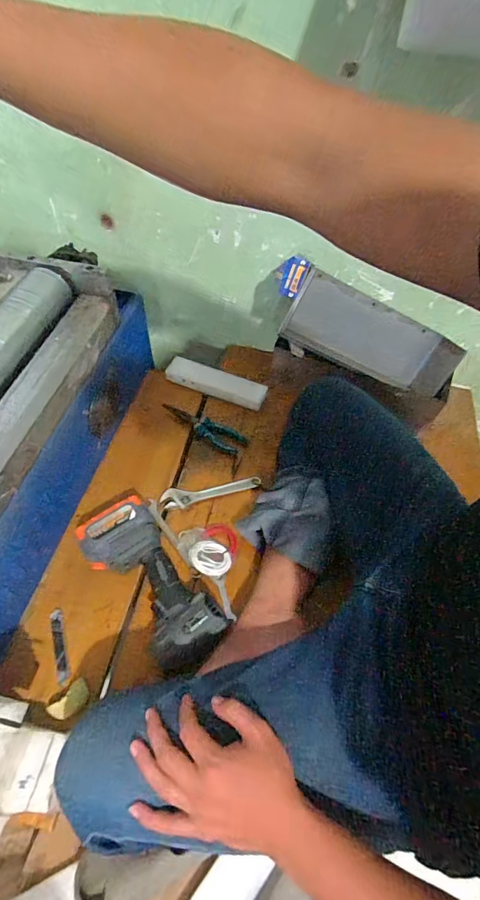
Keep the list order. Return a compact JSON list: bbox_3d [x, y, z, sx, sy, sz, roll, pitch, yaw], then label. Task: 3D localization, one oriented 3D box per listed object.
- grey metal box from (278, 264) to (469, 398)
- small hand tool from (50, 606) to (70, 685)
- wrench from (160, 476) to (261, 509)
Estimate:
[{"bbox_3d":[0.273,-0.213,0.852,0.404,0.150,0.074,23,42,-17],"label":"grey metal box"},{"bbox_3d":[-0.272,0.294,0.622,0.018,0.011,0.111,-17,58,-14],"label":"small hand tool"},{"bbox_3d":[-0.052,0.080,0.777,0.187,0.015,0.038,-9,56,-9],"label":"wrench"}]

